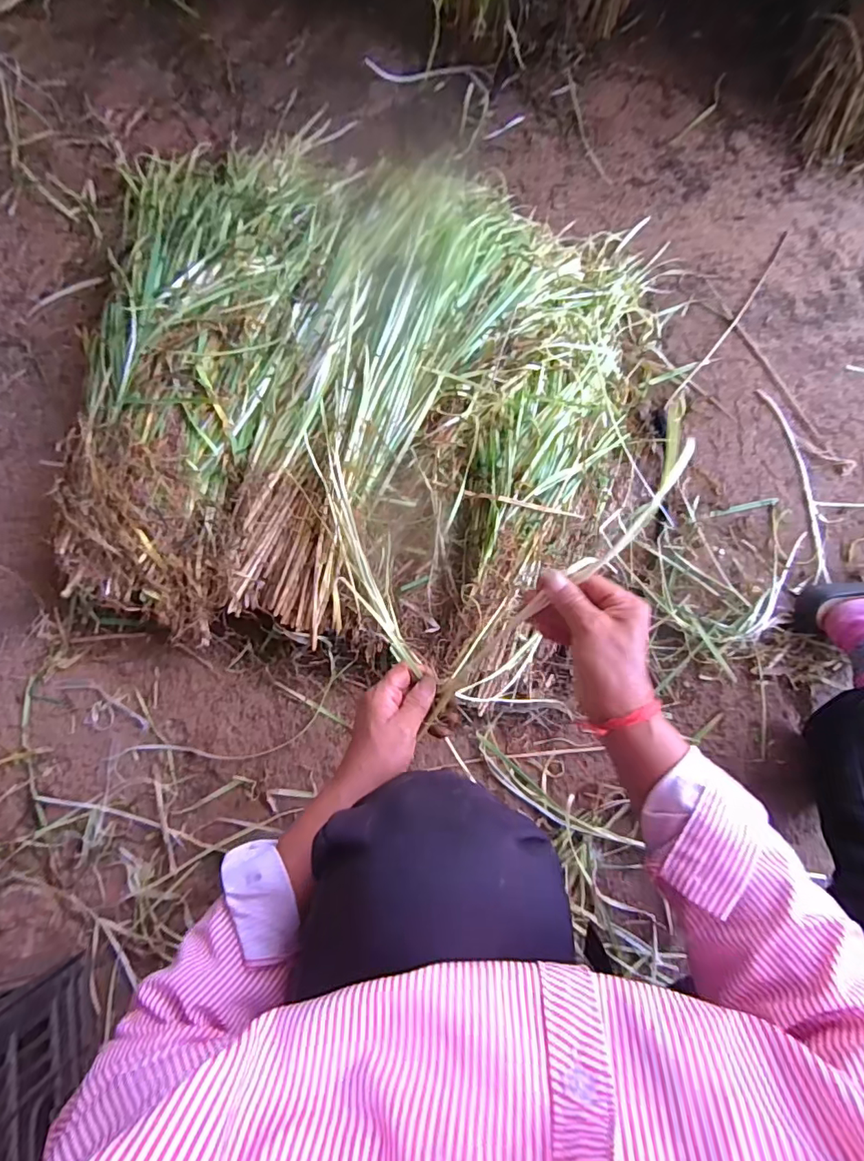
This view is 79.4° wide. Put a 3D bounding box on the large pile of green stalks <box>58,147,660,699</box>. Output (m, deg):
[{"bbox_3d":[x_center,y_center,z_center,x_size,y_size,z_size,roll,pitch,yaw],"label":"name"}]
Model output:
[{"bbox_3d":[-0.099,-0.241,0.687,0.727,0.125,0.671,0,83,-1],"label":"large pile of green stalks"}]

